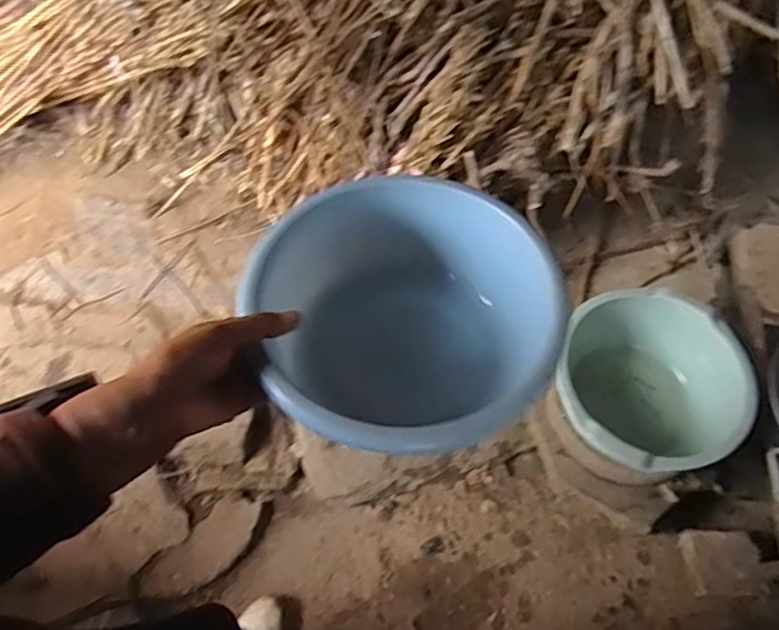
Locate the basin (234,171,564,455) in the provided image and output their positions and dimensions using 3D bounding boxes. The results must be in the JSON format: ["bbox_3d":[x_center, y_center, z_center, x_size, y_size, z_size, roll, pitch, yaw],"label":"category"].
[{"bbox_3d":[0.017,0.013,0.531,0.232,0.143,0.237,-1,61,1],"label":"basin"}]

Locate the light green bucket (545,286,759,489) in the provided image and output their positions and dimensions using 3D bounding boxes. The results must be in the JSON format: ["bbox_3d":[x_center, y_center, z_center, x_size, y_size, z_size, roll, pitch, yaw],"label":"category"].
[{"bbox_3d":[0.486,0.159,1.178,0.317,0.226,0.338,-1,61,1],"label":"light green bucket"}]

